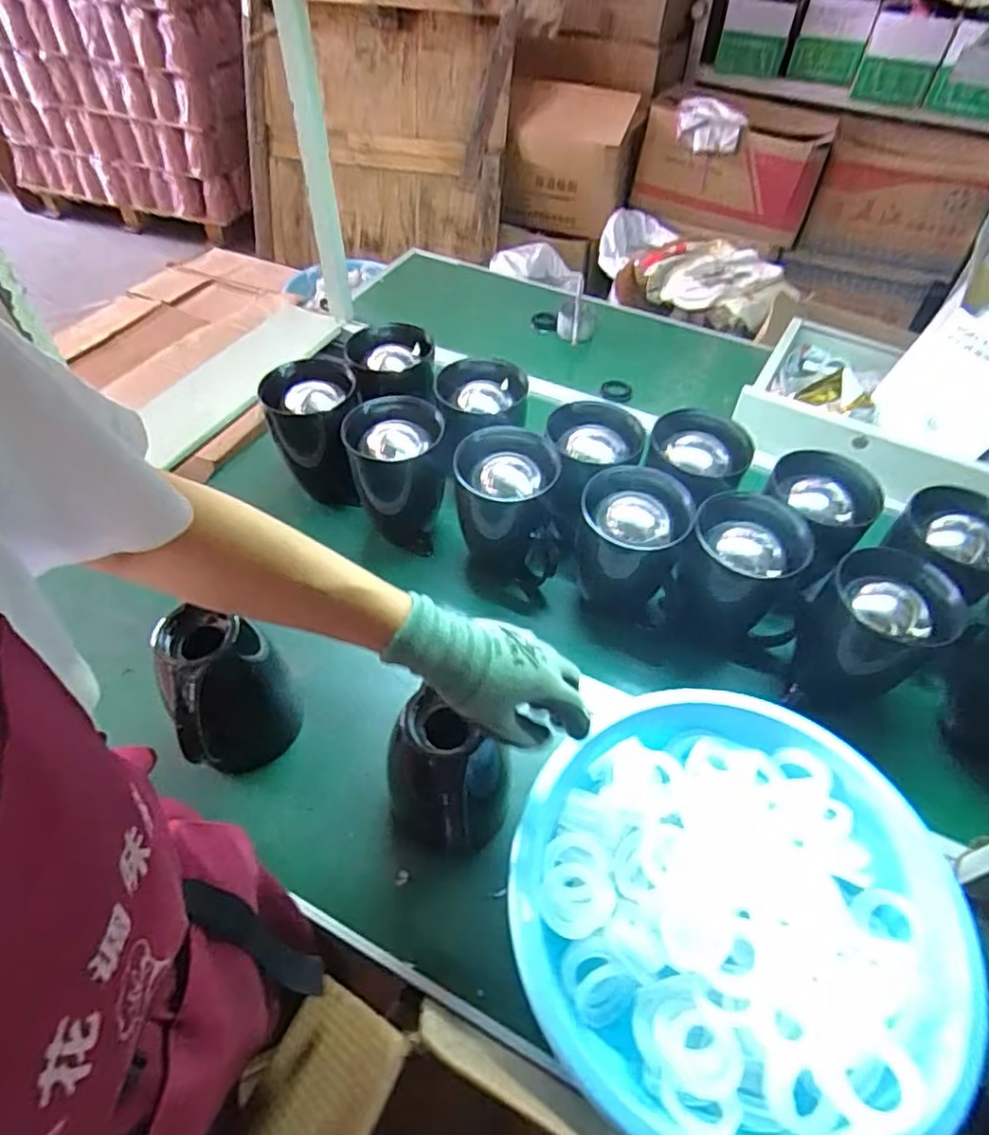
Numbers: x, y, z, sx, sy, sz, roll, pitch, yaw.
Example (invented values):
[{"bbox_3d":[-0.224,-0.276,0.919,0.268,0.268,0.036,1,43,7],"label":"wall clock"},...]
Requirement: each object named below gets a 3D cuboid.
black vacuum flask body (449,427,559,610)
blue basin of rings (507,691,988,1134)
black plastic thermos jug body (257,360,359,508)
[{"bbox_3d":[0.010,-0.059,0.870,0.124,0.219,0.122,3,48,-2],"label":"black vacuum flask body"},{"bbox_3d":[0.203,0.308,0.568,0.364,0.115,0.338,2,48,-2],"label":"blue basin of rings"},{"bbox_3d":[-0.262,-0.188,0.949,0.121,0.185,0.138,6,48,2],"label":"black plastic thermos jug body"}]

